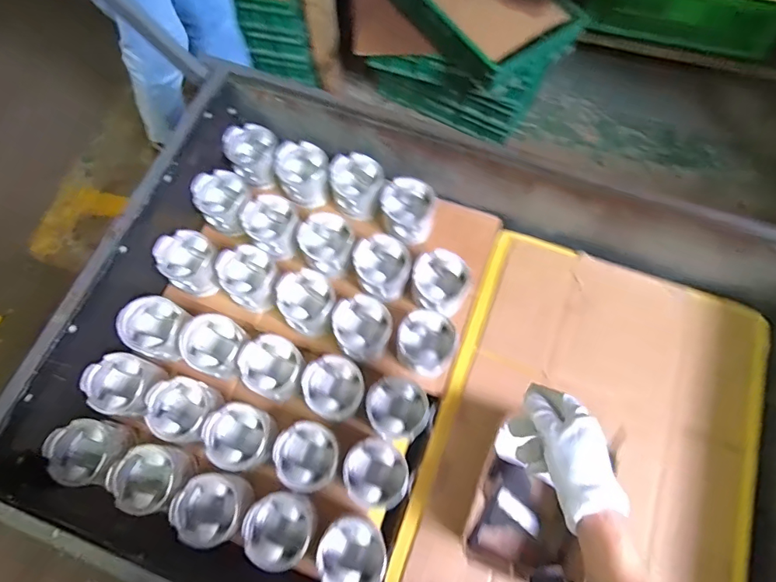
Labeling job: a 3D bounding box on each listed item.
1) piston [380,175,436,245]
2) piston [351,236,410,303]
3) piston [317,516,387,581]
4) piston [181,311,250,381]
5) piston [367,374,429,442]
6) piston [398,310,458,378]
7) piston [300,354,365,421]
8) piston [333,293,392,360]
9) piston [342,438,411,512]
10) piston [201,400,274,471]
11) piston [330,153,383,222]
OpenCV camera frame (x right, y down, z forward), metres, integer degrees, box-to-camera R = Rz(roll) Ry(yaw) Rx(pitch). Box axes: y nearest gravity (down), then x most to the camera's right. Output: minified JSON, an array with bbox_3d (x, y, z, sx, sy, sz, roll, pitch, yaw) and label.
[{"bbox_3d":[0.036,-0.141,0.810,0.094,0.059,0.111,-4,70,-1],"label":"piston"},{"bbox_3d":[-0.010,-0.038,0.772,0.092,0.060,0.102,6,71,2],"label":"piston"},{"bbox_3d":[-0.050,0.370,0.637,0.091,0.074,0.090,0,70,0],"label":"piston"},{"bbox_3d":[-0.272,0.088,0.726,0.099,0.061,0.093,24,72,9],"label":"piston"},{"bbox_3d":[0.014,0.184,0.710,0.090,0.070,0.098,-33,74,-11],"label":"piston"},{"bbox_3d":[0.064,0.087,0.737,0.094,0.076,0.093,0,70,0],"label":"piston"},{"bbox_3d":[-0.085,0.154,0.711,0.093,0.070,0.089,0,70,0],"label":"piston"},{"bbox_3d":[-0.041,0.063,0.742,0.089,0.073,0.095,0,70,0],"label":"piston"},{"bbox_3d":[-0.018,0.270,0.671,0.094,0.081,0.090,0,70,0],"label":"piston"},{"bbox_3d":[-0.221,0.219,0.683,0.090,0.067,0.090,0,70,0],"label":"piston"},{"bbox_3d":[-0.055,-0.188,0.834,0.092,0.070,0.102,-5,71,-2],"label":"piston"}]

